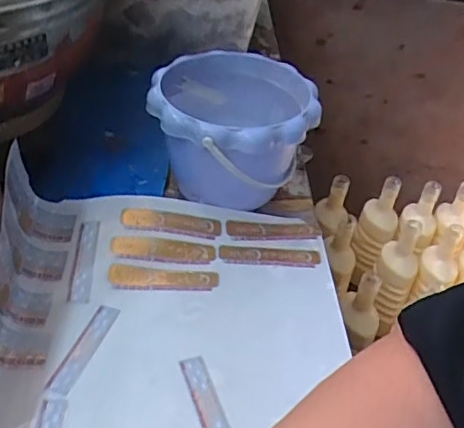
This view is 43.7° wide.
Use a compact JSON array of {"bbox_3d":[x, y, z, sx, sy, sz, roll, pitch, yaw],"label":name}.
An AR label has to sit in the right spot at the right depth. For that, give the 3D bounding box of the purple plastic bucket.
[{"bbox_3d":[-0.003,-0.077,0.573,0.145,0.119,0.157,6,39,-5],"label":"purple plastic bucket"}]

